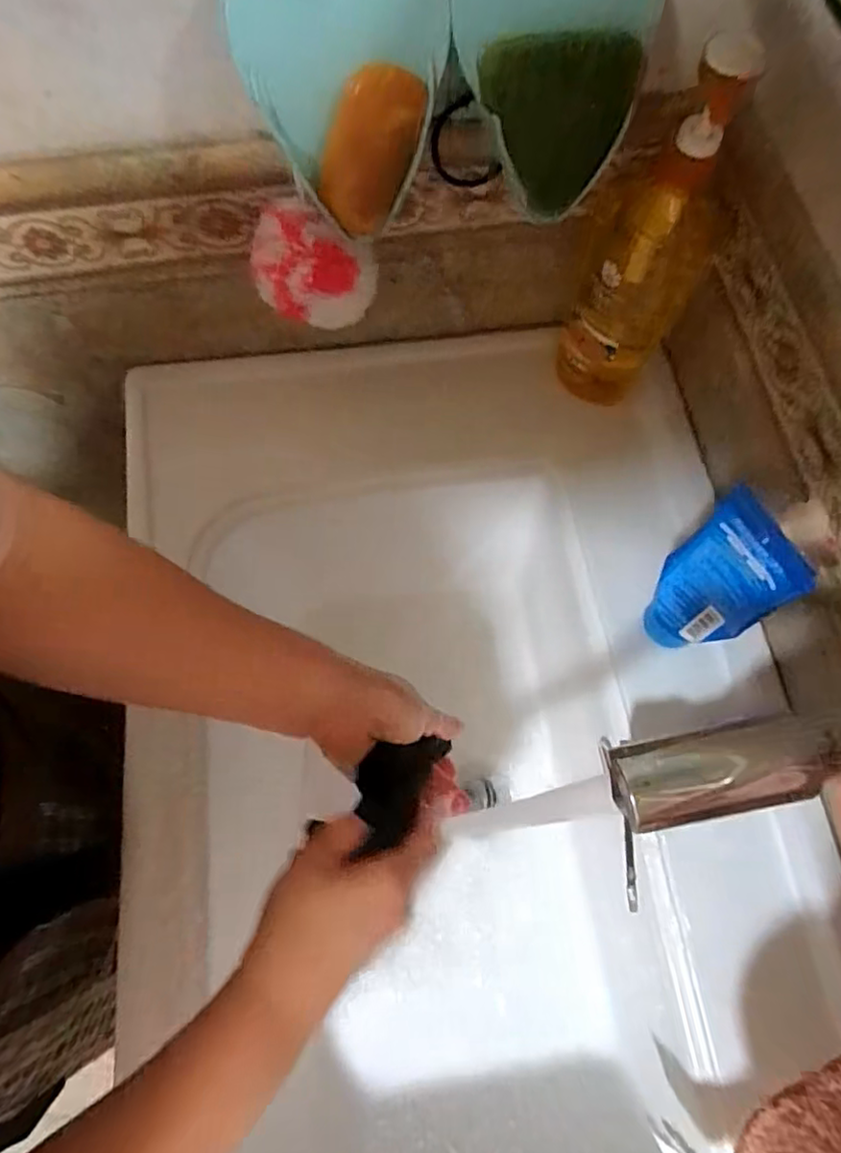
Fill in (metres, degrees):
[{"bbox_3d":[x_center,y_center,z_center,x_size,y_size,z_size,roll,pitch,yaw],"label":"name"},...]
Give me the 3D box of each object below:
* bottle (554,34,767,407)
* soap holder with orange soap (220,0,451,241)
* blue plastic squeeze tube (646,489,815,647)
[{"bbox_3d":[0.159,-0.235,0.426,0.083,0.236,0.086,11,69,2],"label":"bottle"},{"bbox_3d":[-0.044,-0.251,0.317,0.108,0.093,0.072,6,69,0],"label":"soap holder with orange soap"},{"bbox_3d":[0.184,0.007,0.389,0.026,0.137,0.067,-31,73,-12],"label":"blue plastic squeeze tube"}]

